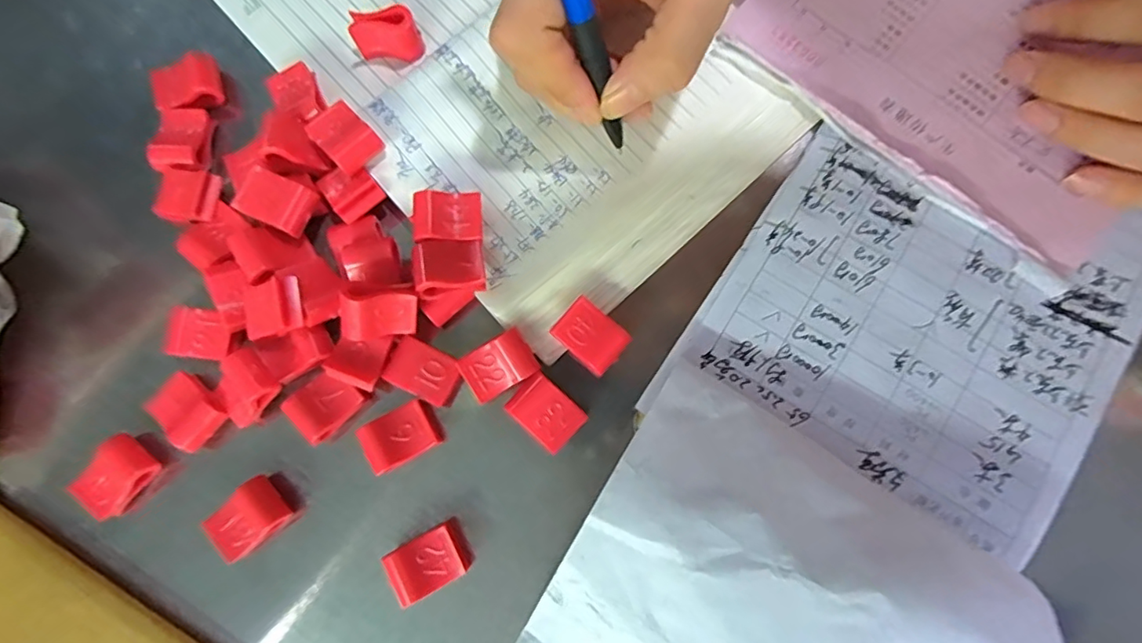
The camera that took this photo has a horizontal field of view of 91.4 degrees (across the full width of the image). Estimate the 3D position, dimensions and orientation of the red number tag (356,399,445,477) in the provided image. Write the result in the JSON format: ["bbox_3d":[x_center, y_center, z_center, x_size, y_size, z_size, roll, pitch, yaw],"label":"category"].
[{"bbox_3d":[-0.066,0.045,0.221,0.028,0.013,0.020,-30,79,-5],"label":"red number tag"}]

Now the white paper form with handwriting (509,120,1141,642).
[{"bbox_3d":[0.093,0.061,0.194,0.145,0.033,0.277,31,80,7],"label":"white paper form with handwriting"}]

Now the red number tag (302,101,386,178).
[{"bbox_3d":[-0.092,-0.074,0.227,0.026,0.016,0.019,44,82,9],"label":"red number tag"}]

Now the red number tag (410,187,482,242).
[{"bbox_3d":[-0.049,-0.042,0.226,0.026,0.012,0.020,-1,78,1],"label":"red number tag"}]

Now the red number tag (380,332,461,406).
[{"bbox_3d":[-0.058,0.019,0.221,0.030,0.005,0.020,25,80,6],"label":"red number tag"}]

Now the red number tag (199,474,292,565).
[{"bbox_3d":[-0.124,0.077,0.216,0.030,0.015,0.021,-41,80,-7],"label":"red number tag"}]

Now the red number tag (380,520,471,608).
[{"bbox_3d":[-0.054,0.091,0.211,0.027,0.014,0.020,-28,79,-5],"label":"red number tag"}]

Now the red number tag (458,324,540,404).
[{"bbox_3d":[-0.029,0.017,0.218,0.028,0.007,0.019,-30,79,-5],"label":"red number tag"}]

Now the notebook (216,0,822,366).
[{"bbox_3d":[-0.032,-0.128,0.250,0.165,0.013,0.247,-41,80,-7],"label":"notebook"}]

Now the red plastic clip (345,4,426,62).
[{"bbox_3d":[-0.079,-0.125,0.241,0.027,0.022,0.011,4,78,2],"label":"red plastic clip"}]

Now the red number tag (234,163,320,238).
[{"bbox_3d":[-0.117,-0.048,0.222,0.025,0.013,0.020,22,79,5],"label":"red number tag"}]

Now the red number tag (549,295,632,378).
[{"bbox_3d":[0.008,0.006,0.222,0.027,0.008,0.020,42,82,9],"label":"red number tag"}]

